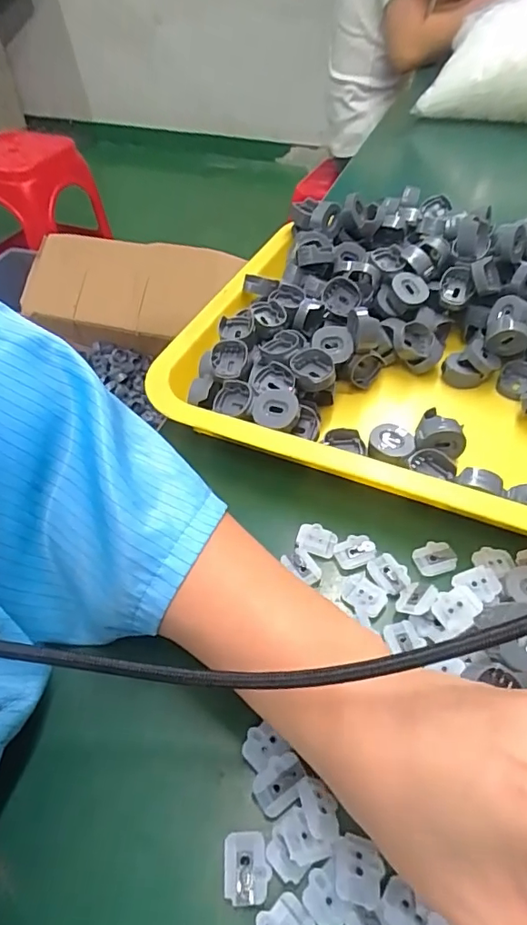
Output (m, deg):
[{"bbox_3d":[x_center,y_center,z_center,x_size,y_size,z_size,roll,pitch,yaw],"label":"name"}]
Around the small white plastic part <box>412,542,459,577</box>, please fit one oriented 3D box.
[{"bbox_3d":[0.091,0.050,0.274,0.021,0.004,0.017,-14,49,-12],"label":"small white plastic part"}]

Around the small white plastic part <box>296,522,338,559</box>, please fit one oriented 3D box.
[{"bbox_3d":[0.029,0.042,0.284,0.021,0.004,0.016,18,50,16],"label":"small white plastic part"}]

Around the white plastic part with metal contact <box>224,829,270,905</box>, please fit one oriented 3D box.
[{"bbox_3d":[-0.006,0.149,0.190,0.016,0.004,0.021,-2,48,-1],"label":"white plastic part with metal contact"}]

